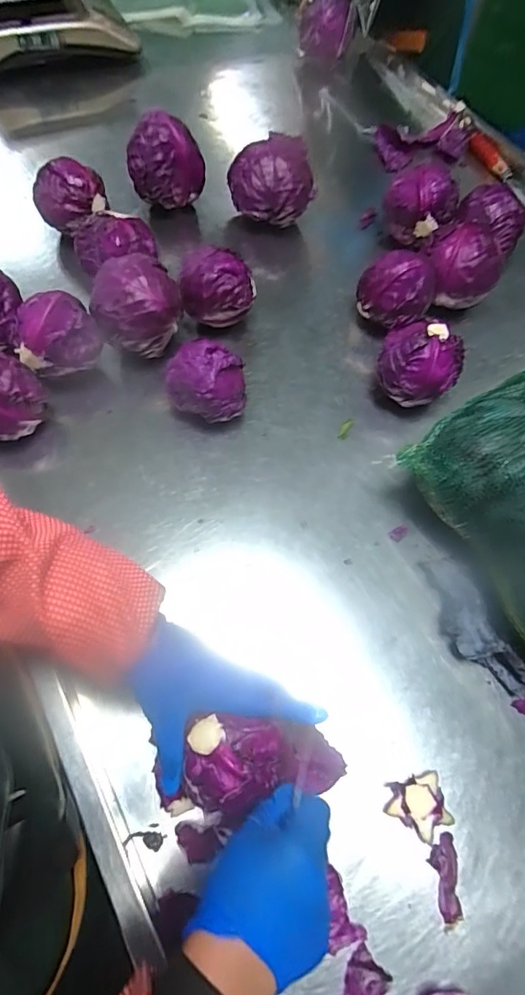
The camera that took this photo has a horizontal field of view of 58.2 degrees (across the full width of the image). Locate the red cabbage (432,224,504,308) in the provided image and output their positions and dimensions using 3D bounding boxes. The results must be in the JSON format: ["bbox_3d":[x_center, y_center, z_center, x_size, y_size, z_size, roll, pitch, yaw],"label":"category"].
[{"bbox_3d":[0.298,-0.339,0.709,0.106,0.105,0.099,26,65,8],"label":"red cabbage"}]

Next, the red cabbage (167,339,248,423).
[{"bbox_3d":[-0.070,-0.141,0.596,0.097,0.095,0.083,-5,65,-8],"label":"red cabbage"}]

